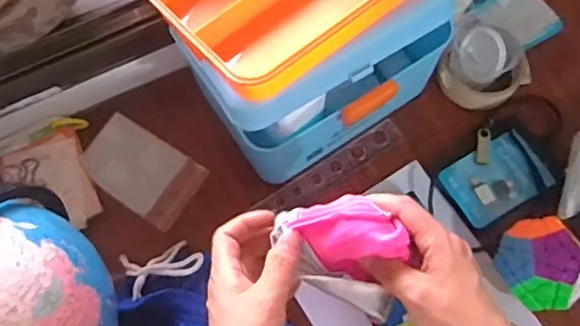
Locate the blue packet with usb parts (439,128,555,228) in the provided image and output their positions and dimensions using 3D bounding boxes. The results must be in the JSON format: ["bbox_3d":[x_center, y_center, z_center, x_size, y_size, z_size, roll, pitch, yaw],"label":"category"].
[{"bbox_3d":[0.208,0.017,0.611,0.096,0.026,0.069,-29,74,-8],"label":"blue packet with usb parts"}]

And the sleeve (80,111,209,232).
[{"bbox_3d":[-0.157,0.008,0.638,0.120,0.004,0.075,32,74,6],"label":"sleeve"}]

